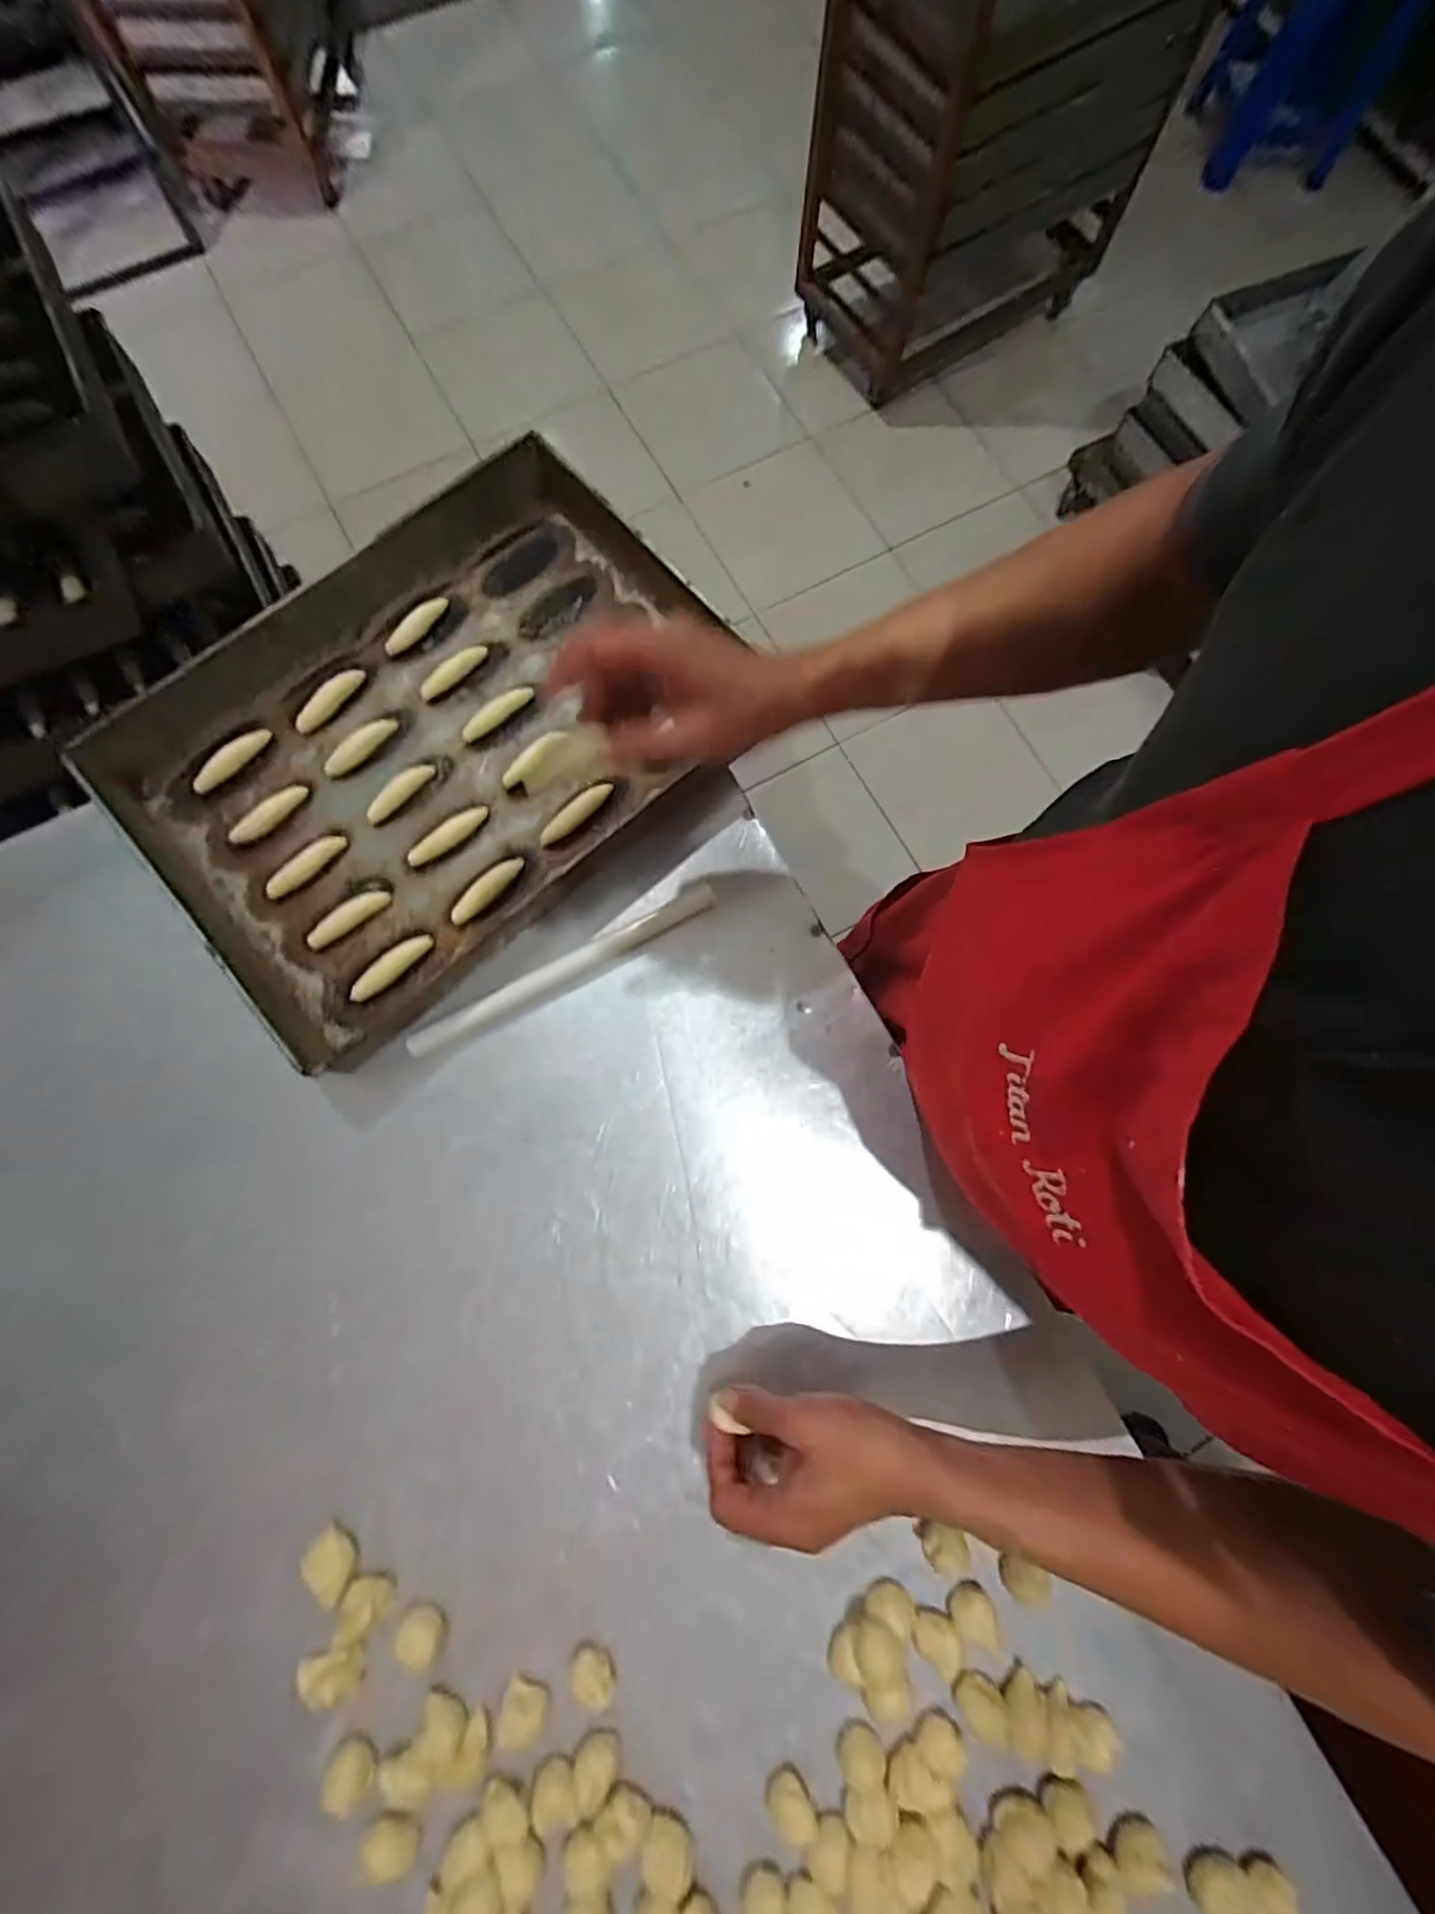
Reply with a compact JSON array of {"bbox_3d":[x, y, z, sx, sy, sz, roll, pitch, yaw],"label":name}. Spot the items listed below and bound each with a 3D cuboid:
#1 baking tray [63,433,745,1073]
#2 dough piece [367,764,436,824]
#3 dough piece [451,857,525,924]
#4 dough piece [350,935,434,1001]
[{"bbox_3d":[-0.254,-0.212,0.591,0.528,0.041,0.392,-42,82,-9],"label":"baking tray"},{"bbox_3d":[-0.285,-0.148,0.585,0.021,0.009,0.072,43,81,7],"label":"dough piece"},{"bbox_3d":[-0.201,-0.059,0.571,0.017,0.015,0.078,43,81,7],"label":"dough piece"},{"bbox_3d":[-0.277,0.009,0.555,0.079,0.011,0.021,-36,81,-8],"label":"dough piece"}]

